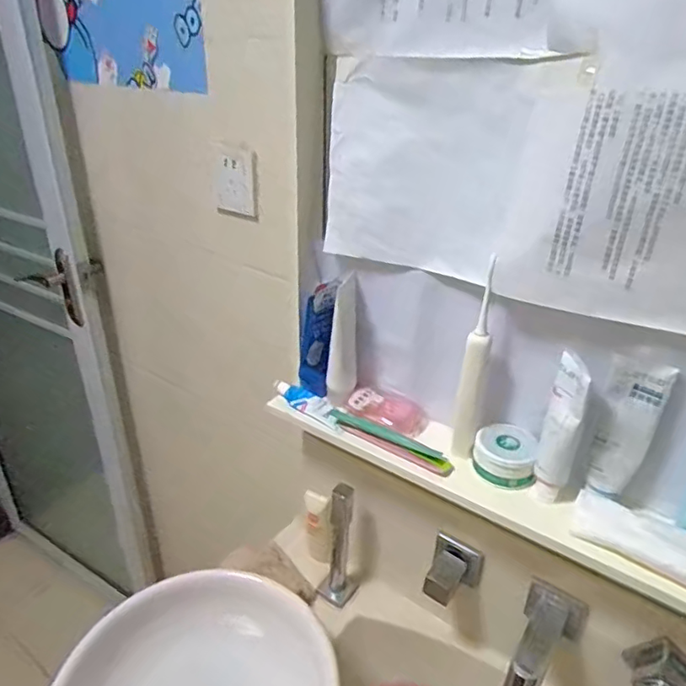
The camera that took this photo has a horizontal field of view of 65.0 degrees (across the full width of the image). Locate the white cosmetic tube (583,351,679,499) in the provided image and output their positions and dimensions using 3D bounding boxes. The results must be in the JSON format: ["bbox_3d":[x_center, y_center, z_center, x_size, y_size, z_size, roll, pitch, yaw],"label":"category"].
[{"bbox_3d":[0.267,0.084,0.509,0.049,0.138,0.029,18,32,27],"label":"white cosmetic tube"}]

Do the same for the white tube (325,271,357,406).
[{"bbox_3d":[-0.001,-0.003,0.669,0.038,0.163,0.036,1,28,-1],"label":"white tube"}]

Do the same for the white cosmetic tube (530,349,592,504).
[{"bbox_3d":[0.214,0.088,0.530,0.030,0.153,0.040,13,31,21],"label":"white cosmetic tube"}]

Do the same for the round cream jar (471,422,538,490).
[{"bbox_3d":[0.174,0.123,0.584,0.064,0.044,0.060,1,28,-1],"label":"round cream jar"}]

